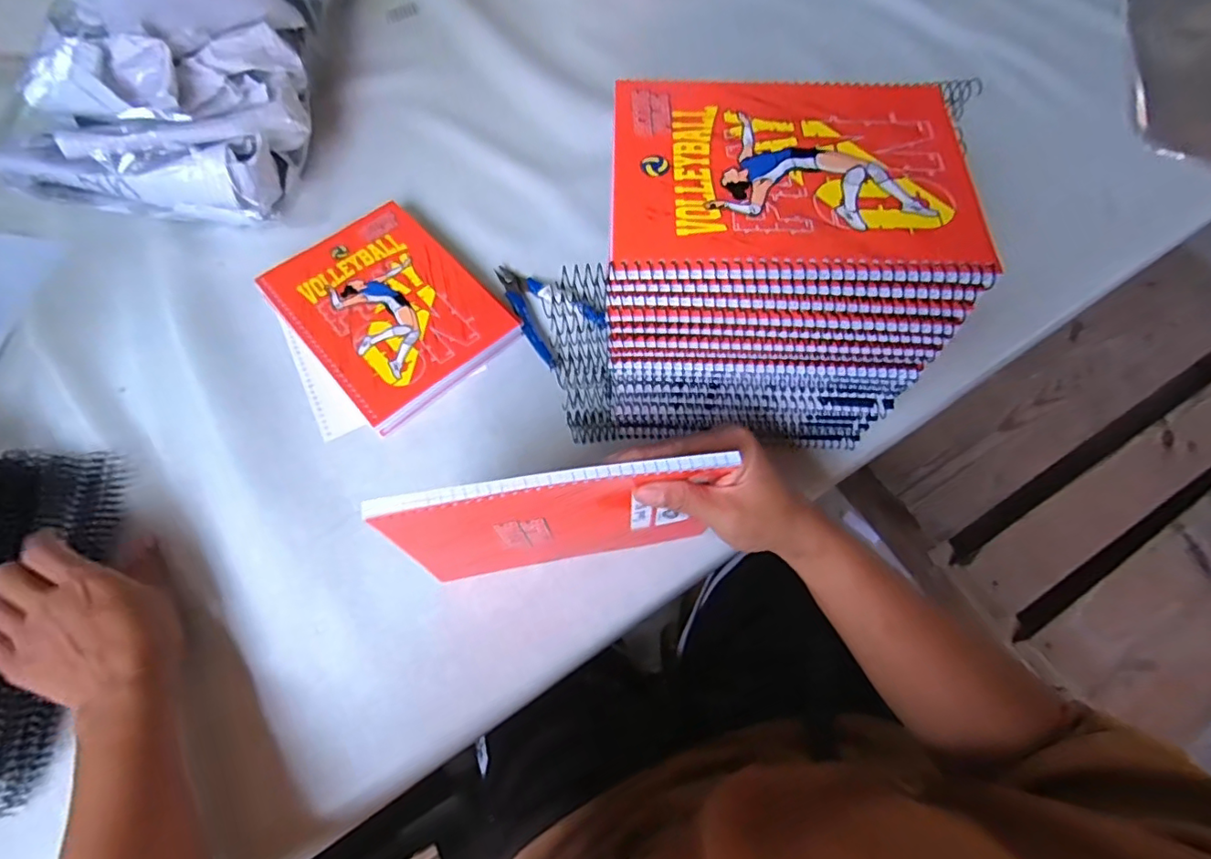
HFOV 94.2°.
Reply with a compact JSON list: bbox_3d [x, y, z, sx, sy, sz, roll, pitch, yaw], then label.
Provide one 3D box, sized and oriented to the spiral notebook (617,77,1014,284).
[{"bbox_3d":[0.104,-0.146,0.315,0.196,0.007,0.152,1,65,0],"label":"spiral notebook"}]

